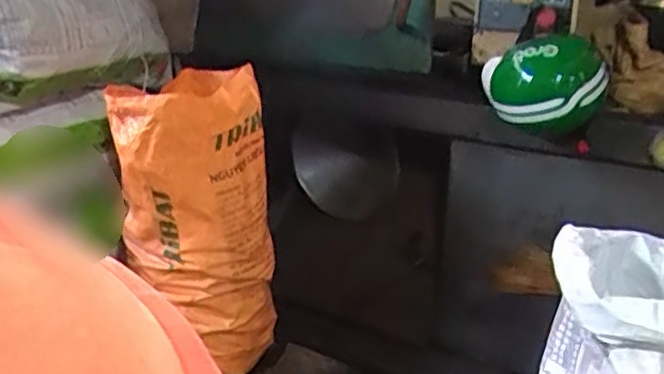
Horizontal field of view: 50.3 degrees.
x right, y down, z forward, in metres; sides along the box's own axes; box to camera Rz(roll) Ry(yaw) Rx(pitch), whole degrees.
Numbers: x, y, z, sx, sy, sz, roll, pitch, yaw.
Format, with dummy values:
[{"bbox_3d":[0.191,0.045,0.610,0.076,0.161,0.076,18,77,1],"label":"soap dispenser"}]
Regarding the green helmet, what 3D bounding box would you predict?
[{"bbox_3d":[0.447,-0.211,1.522,0.252,0.210,0.267,6,17,13],"label":"green helmet"}]

